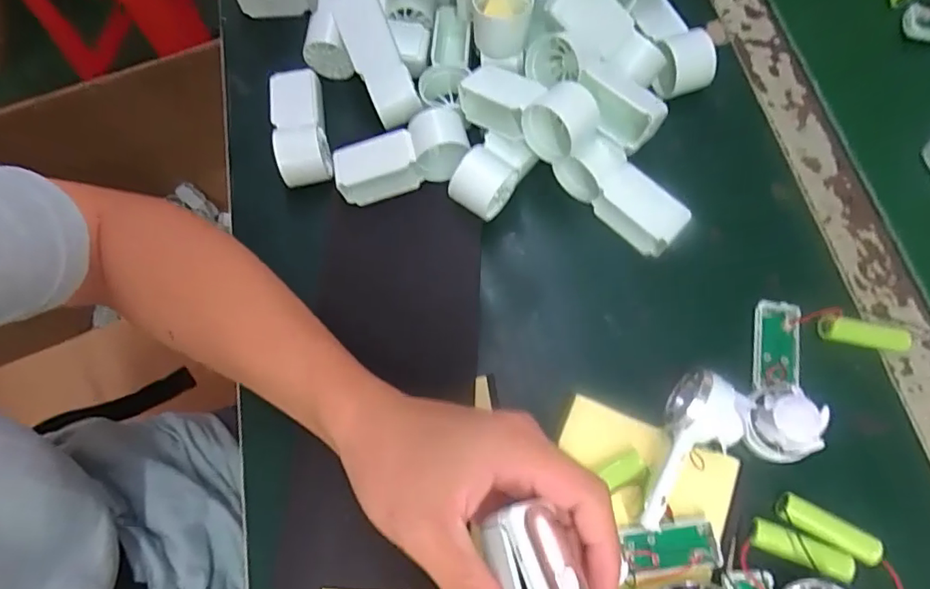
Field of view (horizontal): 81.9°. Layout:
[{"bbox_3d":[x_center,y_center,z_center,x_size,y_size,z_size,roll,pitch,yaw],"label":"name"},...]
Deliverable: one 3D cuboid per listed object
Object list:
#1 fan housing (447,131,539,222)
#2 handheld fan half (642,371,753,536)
[{"bbox_3d":[0.018,-0.080,0.367,0.034,0.045,0.053,33,76,13],"label":"fan housing"},{"bbox_3d":[0.124,0.089,0.297,0.037,0.029,0.088,29,75,12],"label":"handheld fan half"}]

